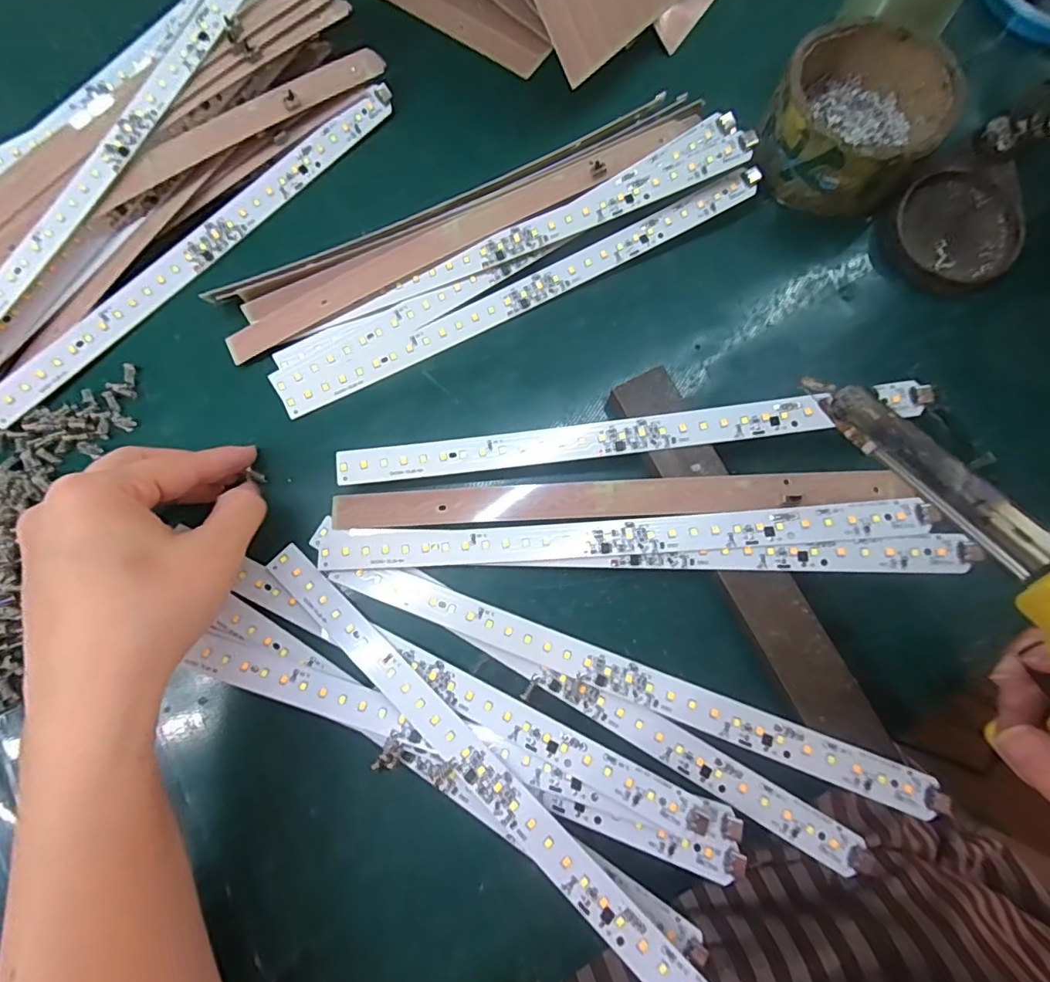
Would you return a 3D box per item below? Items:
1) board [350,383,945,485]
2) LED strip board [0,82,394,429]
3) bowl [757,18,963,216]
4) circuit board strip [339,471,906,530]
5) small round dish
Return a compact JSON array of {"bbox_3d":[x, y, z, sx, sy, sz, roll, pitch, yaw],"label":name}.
[{"bbox_3d":[0.048,-0.028,0.256,0.279,0.008,0.019,-6,80,2],"label":"board"},{"bbox_3d":[-0.185,-0.140,0.292,0.022,0.008,0.277,45,82,-5],"label":"LED strip board"},{"bbox_3d":[0.176,-0.203,0.281,0.081,0.045,0.086,0,79,1],"label":"bowl"},{"bbox_3d":[0.041,0.005,0.255,0.273,0.007,0.022,-2,79,4],"label":"circuit board strip"},{"bbox_3d":[0.235,-0.142,0.280,0.070,0.017,0.063,-31,80,-5],"label":"small round dish"}]

